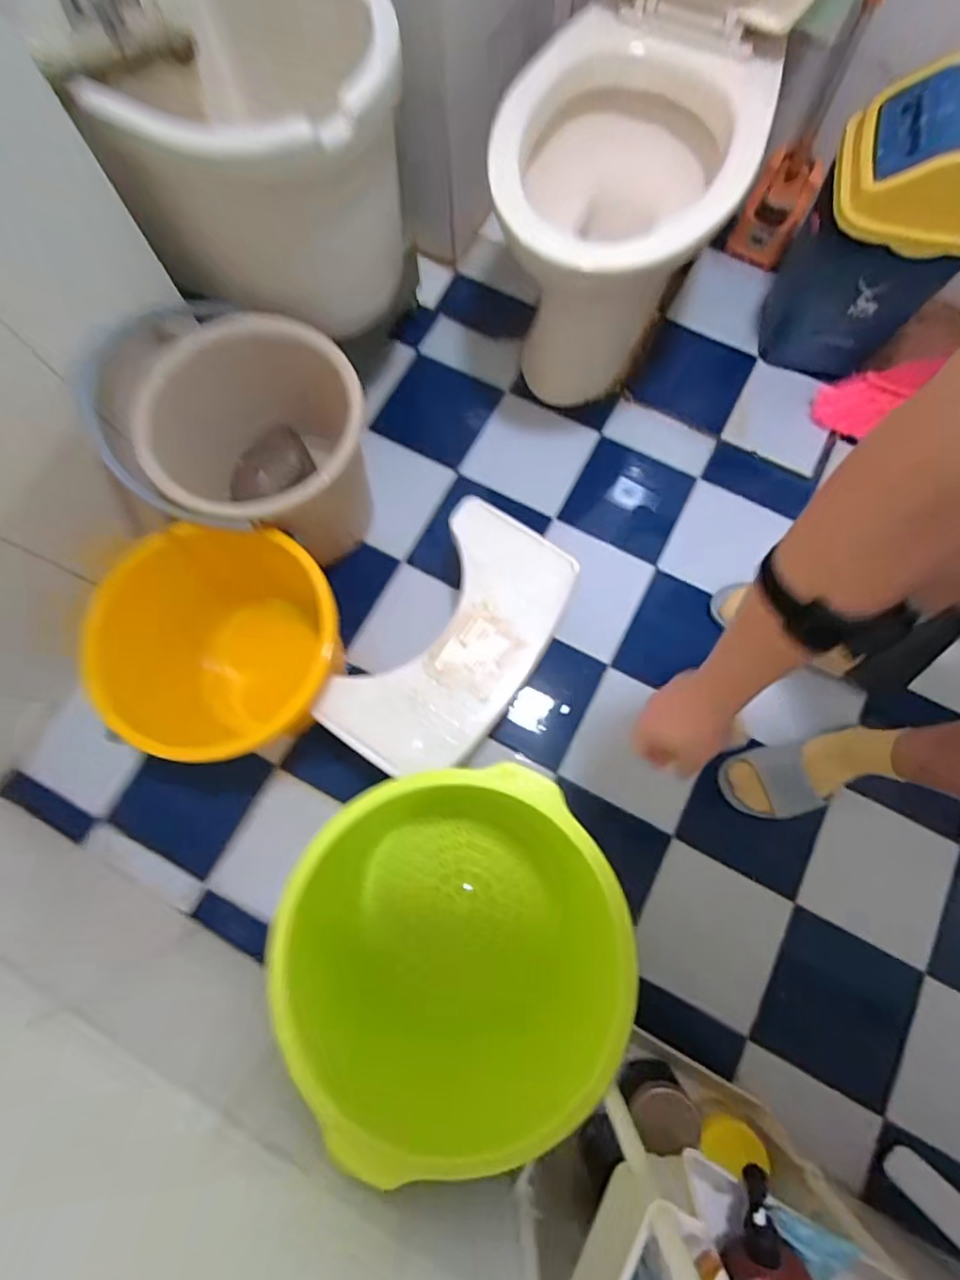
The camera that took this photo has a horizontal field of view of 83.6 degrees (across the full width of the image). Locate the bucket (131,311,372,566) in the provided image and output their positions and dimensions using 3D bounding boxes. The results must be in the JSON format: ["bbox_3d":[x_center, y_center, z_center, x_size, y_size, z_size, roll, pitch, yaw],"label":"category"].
[{"bbox_3d":[-0.317,-0.290,0.829,0.289,0.254,0.311,0,76,-1],"label":"bucket"}]

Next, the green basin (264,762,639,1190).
[{"bbox_3d":[-0.046,0.363,0.679,0.380,0.267,0.364,-2,76,-1],"label":"green basin"}]

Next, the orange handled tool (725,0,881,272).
[{"bbox_3d":[0.574,-0.867,0.874,0.117,0.559,0.089,25,77,5],"label":"orange handled tool"}]

